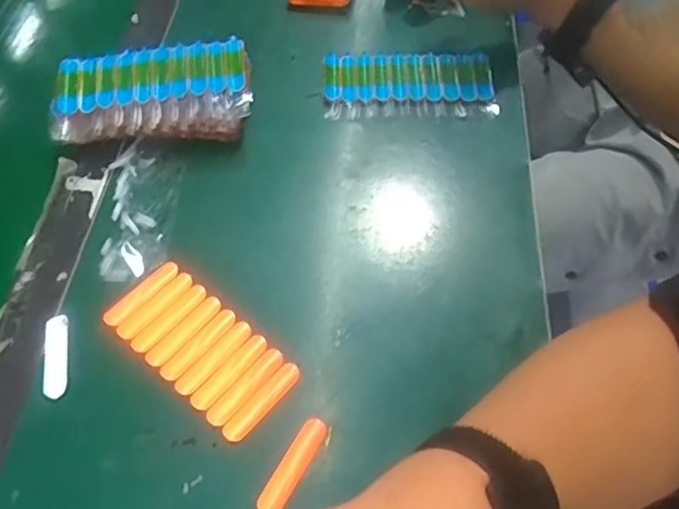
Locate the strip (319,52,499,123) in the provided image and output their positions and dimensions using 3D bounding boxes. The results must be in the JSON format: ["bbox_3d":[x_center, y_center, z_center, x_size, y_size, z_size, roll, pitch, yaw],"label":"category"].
[{"bbox_3d":[0.062,-0.156,0.541,0.152,0.019,0.074,0,57,0],"label":"strip"}]

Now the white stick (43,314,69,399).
[{"bbox_3d":[-0.194,0.068,0.405,0.015,0.004,0.060,-10,58,-6],"label":"white stick"}]

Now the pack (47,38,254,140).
[{"bbox_3d":[-0.156,-0.135,0.508,0.162,0.048,0.094,-1,57,0],"label":"pack"}]

